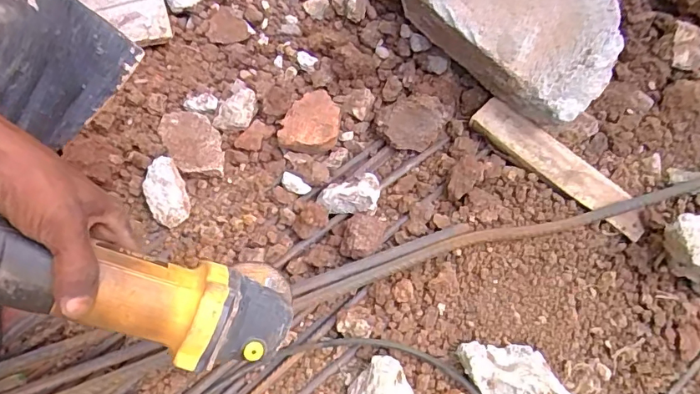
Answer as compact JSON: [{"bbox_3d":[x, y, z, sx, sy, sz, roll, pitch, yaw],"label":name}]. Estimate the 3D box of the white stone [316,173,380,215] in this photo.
[{"bbox_3d":[-0.002,-0.006,0.580,0.077,0.041,0.046,-2,60,-2],"label":"white stone"}]

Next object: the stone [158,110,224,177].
[{"bbox_3d":[-0.208,-0.070,0.624,0.067,0.033,0.104,-29,64,-16],"label":"stone"}]

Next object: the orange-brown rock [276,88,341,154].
[{"bbox_3d":[-0.051,-0.104,0.629,0.075,0.032,0.094,7,60,4],"label":"orange-brown rock"}]

